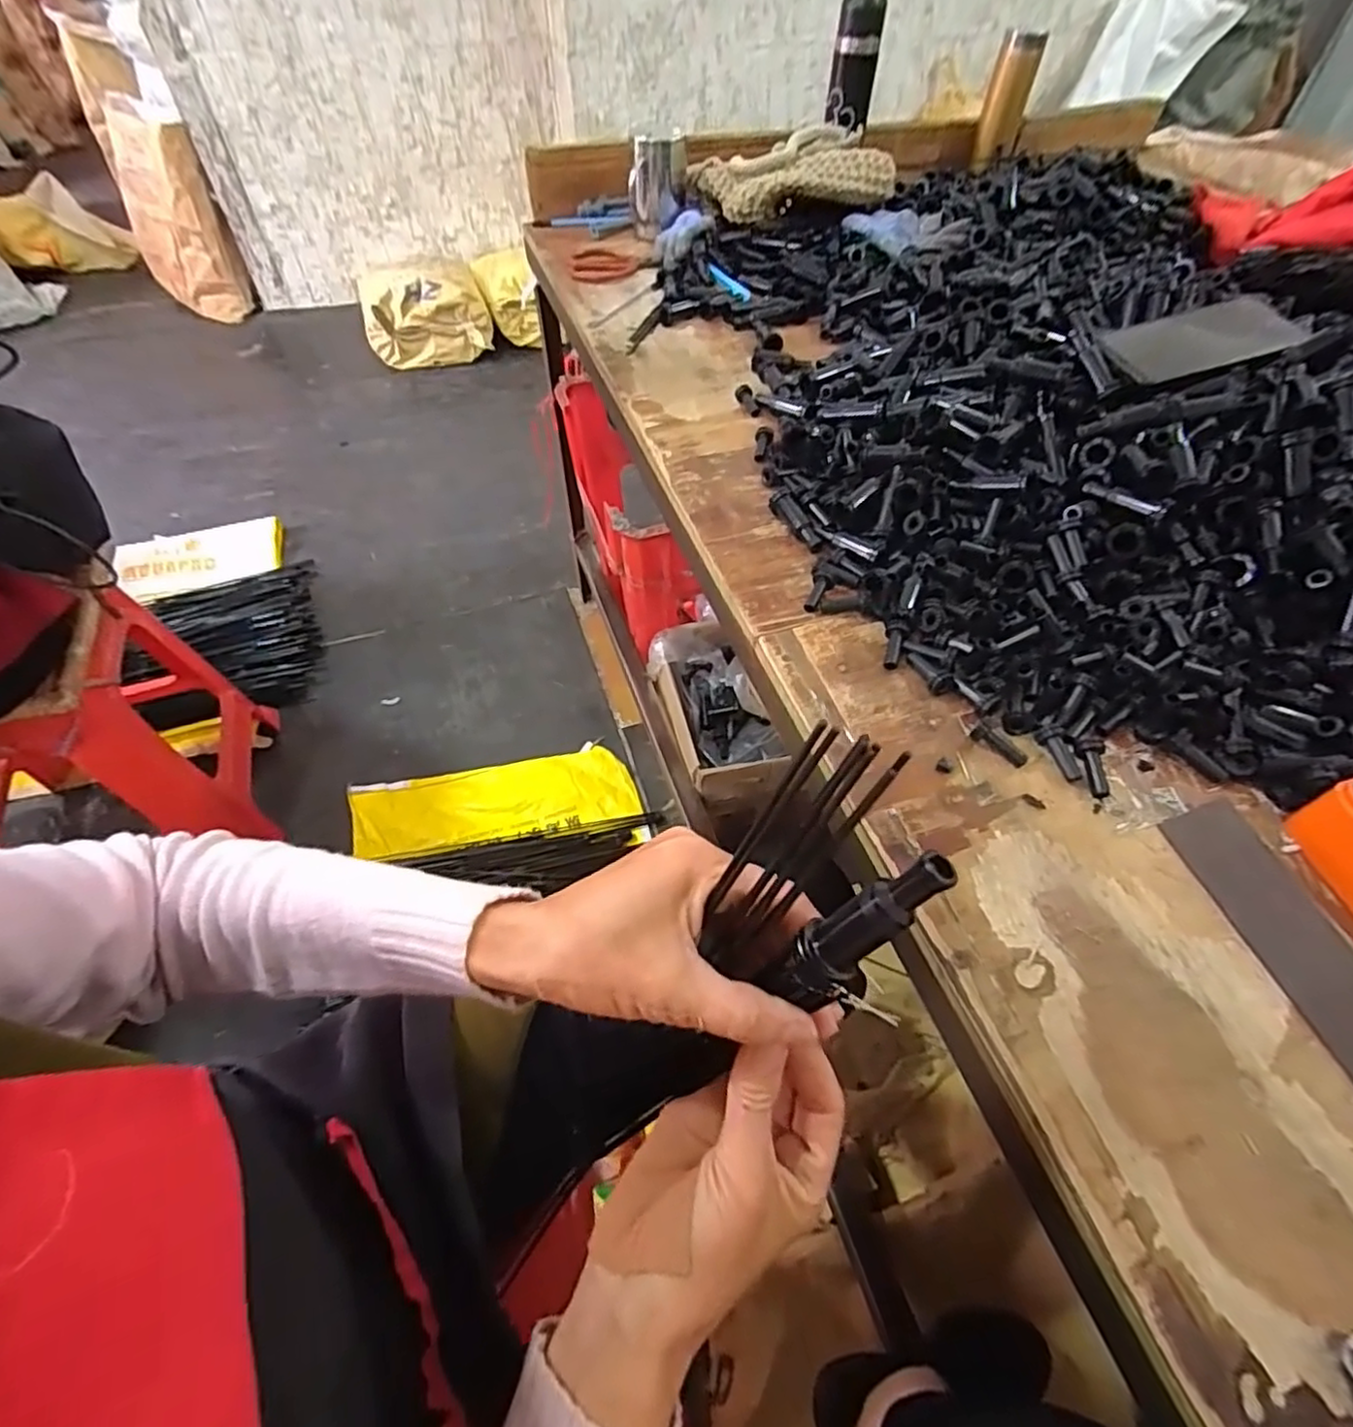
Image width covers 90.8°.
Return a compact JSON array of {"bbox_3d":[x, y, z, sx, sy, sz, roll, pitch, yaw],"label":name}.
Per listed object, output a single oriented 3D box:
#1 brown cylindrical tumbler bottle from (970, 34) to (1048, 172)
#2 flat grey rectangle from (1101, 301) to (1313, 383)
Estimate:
[{"bbox_3d":[0.530,-0.983,1.070,0.062,0.151,0.075,19,56,13],"label":"brown cylindrical tumbler bottle"},{"bbox_3d":[0.438,-0.311,0.557,0.161,0.016,0.076,-16,64,-7],"label":"flat grey rectangle"}]

